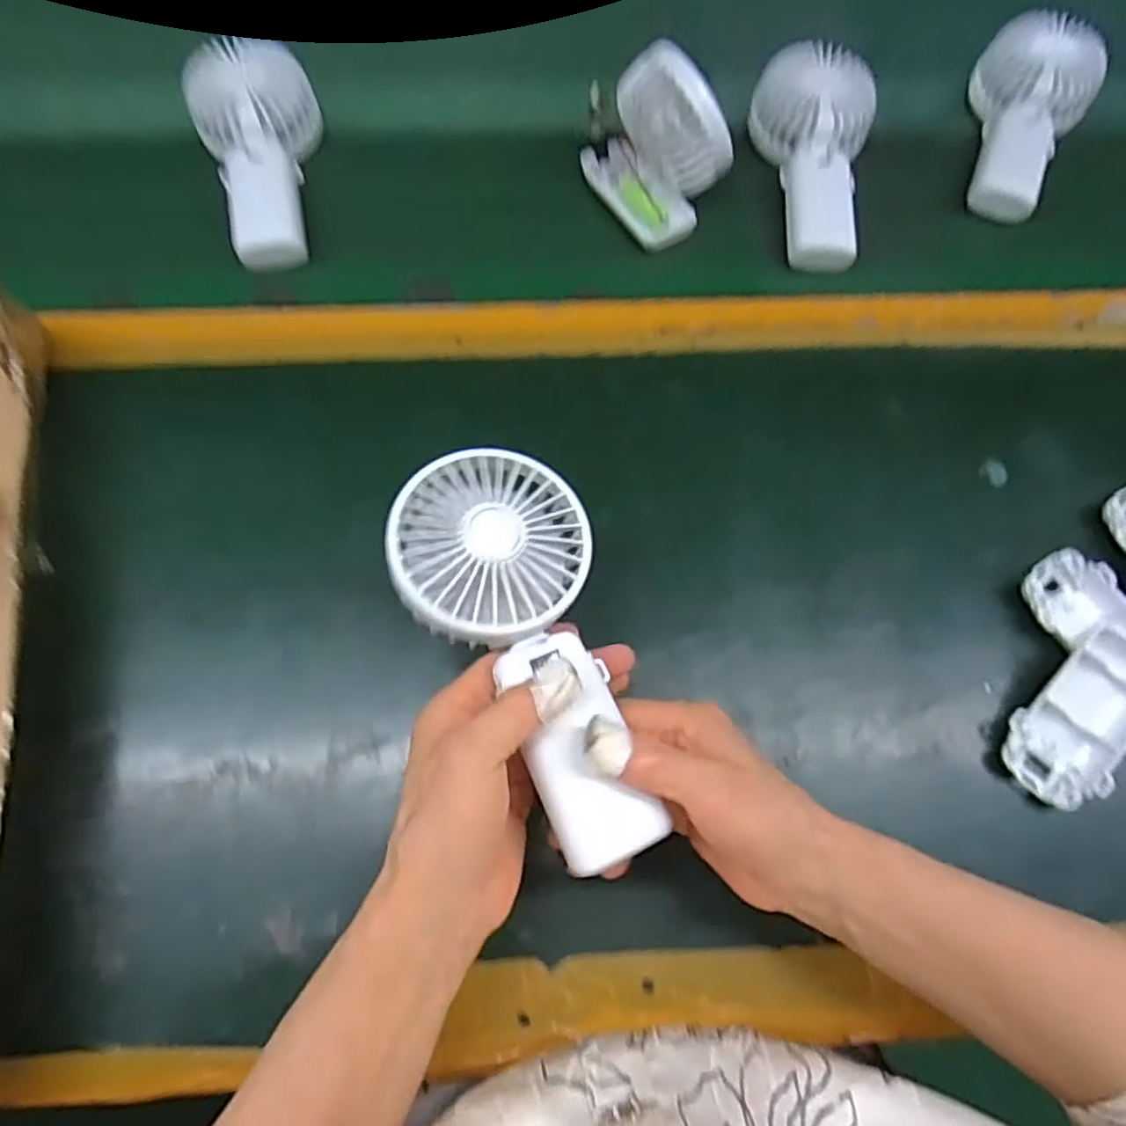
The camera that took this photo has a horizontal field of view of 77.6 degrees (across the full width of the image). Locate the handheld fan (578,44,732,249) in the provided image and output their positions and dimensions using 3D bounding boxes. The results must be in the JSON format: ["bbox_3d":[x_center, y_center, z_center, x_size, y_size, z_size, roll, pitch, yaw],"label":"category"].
[{"bbox_3d":[0.057,-0.292,0.482,0.066,0.087,0.104,-36,73,-15],"label":"handheld fan"}]

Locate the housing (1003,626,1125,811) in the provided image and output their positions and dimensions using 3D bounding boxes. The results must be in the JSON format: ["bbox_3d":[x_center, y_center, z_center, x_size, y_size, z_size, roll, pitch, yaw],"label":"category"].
[{"bbox_3d":[0.276,0.081,0.370,0.051,0.017,0.096,40,87,13],"label":"housing"}]

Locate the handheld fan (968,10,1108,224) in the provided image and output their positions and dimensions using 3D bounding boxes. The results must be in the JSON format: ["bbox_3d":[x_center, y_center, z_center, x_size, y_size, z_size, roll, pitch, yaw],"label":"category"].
[{"bbox_3d":[0.349,-0.342,0.531,0.088,0.046,0.168,28,70,9],"label":"handheld fan"}]

